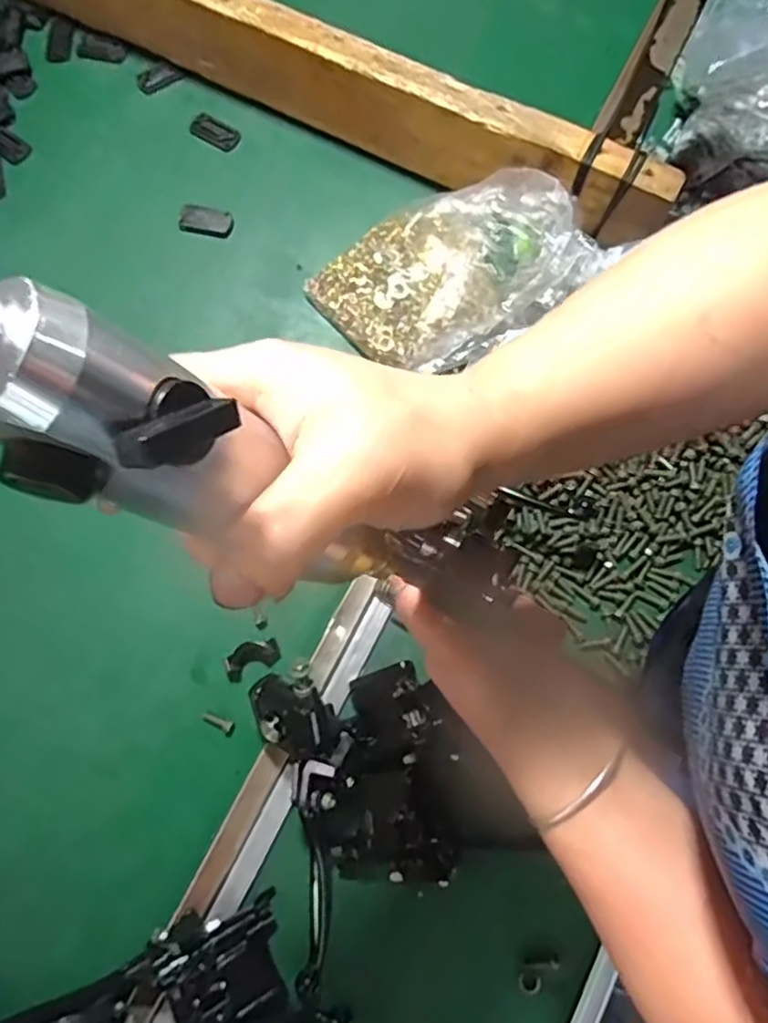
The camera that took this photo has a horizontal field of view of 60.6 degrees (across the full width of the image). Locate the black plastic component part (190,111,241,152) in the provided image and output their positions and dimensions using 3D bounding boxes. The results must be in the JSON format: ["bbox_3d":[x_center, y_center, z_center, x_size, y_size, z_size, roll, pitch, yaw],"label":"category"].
[{"bbox_3d":[-0.162,-0.363,0.629,0.047,0.004,0.026,29,79,7],"label":"black plastic component part"}]

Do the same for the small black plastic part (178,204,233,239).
[{"bbox_3d":[-0.164,-0.267,0.606,0.049,0.005,0.027,11,77,3],"label":"small black plastic part"}]

